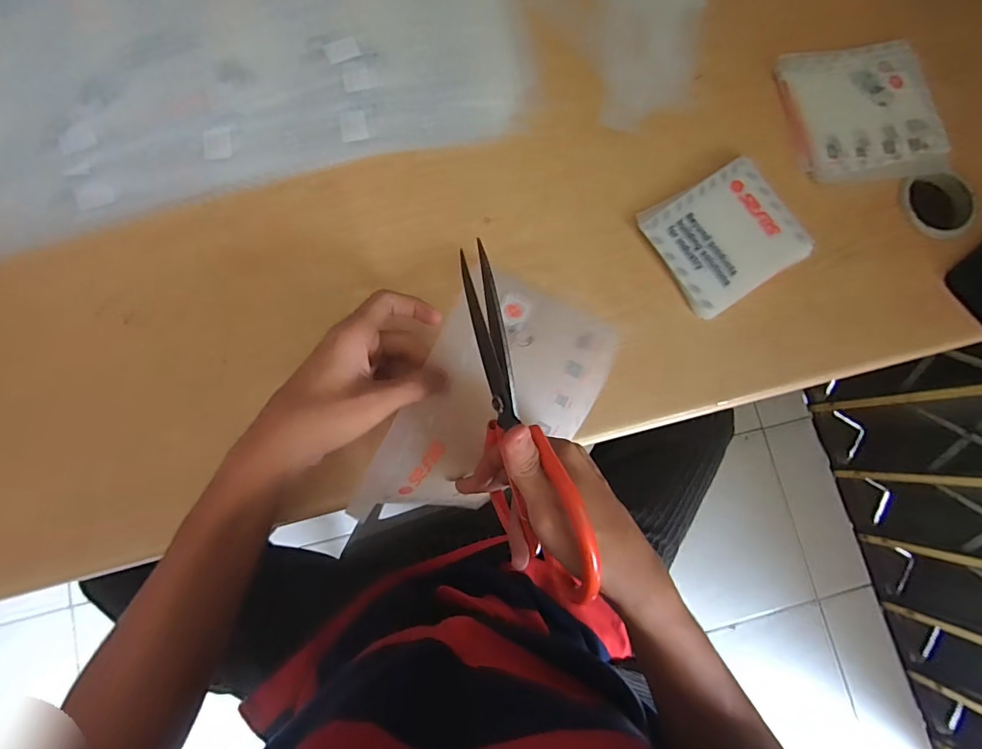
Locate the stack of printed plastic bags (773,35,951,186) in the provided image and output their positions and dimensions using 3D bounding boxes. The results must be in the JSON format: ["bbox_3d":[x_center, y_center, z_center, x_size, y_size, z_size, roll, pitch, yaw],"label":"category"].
[{"bbox_3d":[0.318,-0.226,0.403,0.127,0.011,0.121,-8,83,-4],"label":"stack of printed plastic bags"}]

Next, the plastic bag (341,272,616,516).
[{"bbox_3d":[0.002,0.029,0.349,0.126,0.037,0.195,28,89,-17],"label":"plastic bag"}]

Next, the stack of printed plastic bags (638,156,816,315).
[{"bbox_3d":[0.191,-0.113,0.381,0.111,0.010,0.099,-29,84,-6],"label":"stack of printed plastic bags"}]

